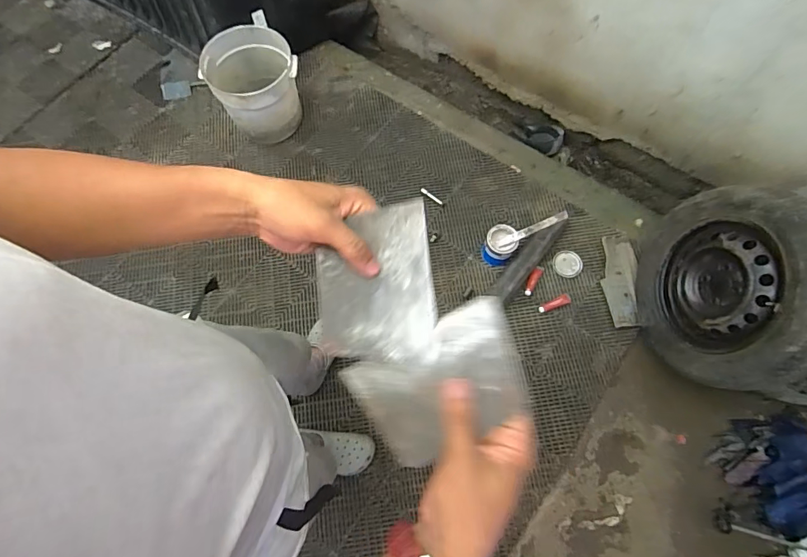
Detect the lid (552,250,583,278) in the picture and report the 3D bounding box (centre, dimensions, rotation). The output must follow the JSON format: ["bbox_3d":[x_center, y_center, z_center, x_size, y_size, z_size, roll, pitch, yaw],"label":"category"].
[{"bbox_3d":[0.586,-0.054,1.566,0.102,0.013,0.097,-1,70,2],"label":"lid"}]

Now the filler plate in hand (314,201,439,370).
[{"bbox_3d":[-0.024,0.005,0.396,0.101,0.007,0.141,-6,79,-5],"label":"filler plate in hand"}]

